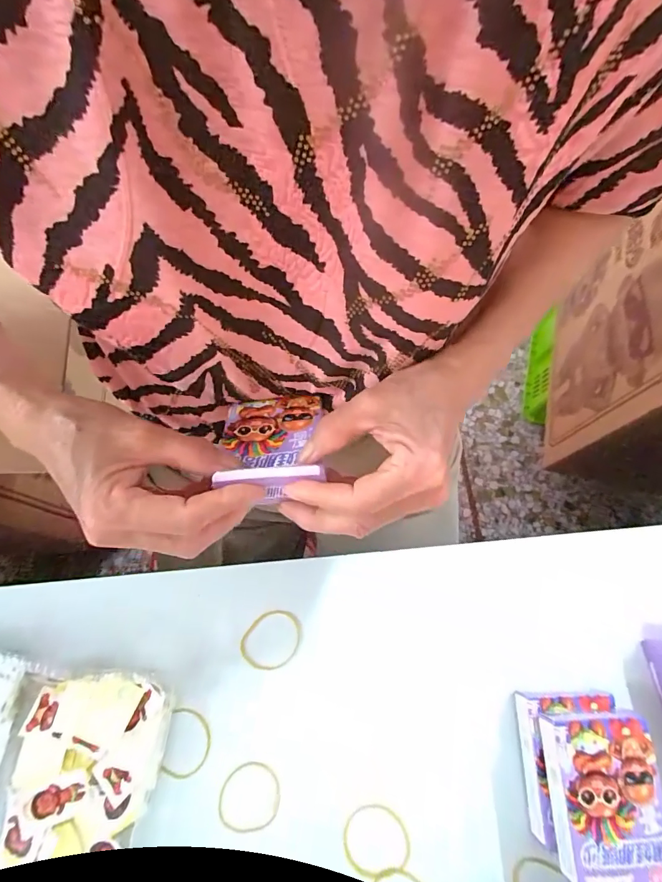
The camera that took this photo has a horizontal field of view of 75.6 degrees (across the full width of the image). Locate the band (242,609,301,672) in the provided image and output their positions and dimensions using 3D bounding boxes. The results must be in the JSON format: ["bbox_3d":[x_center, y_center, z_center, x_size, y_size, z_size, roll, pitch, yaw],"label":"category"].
[{"bbox_3d":[-0.046,0.157,0.338,0.041,0.004,0.047,35,74,10],"label":"band"}]

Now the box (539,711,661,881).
[{"bbox_3d":[0.177,0.229,0.275,0.064,0.018,0.090,0,70,-2],"label":"box"}]

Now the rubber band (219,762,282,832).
[{"bbox_3d":[-0.057,0.250,0.301,0.042,0.004,0.039,1,59,-2],"label":"rubber band"}]

